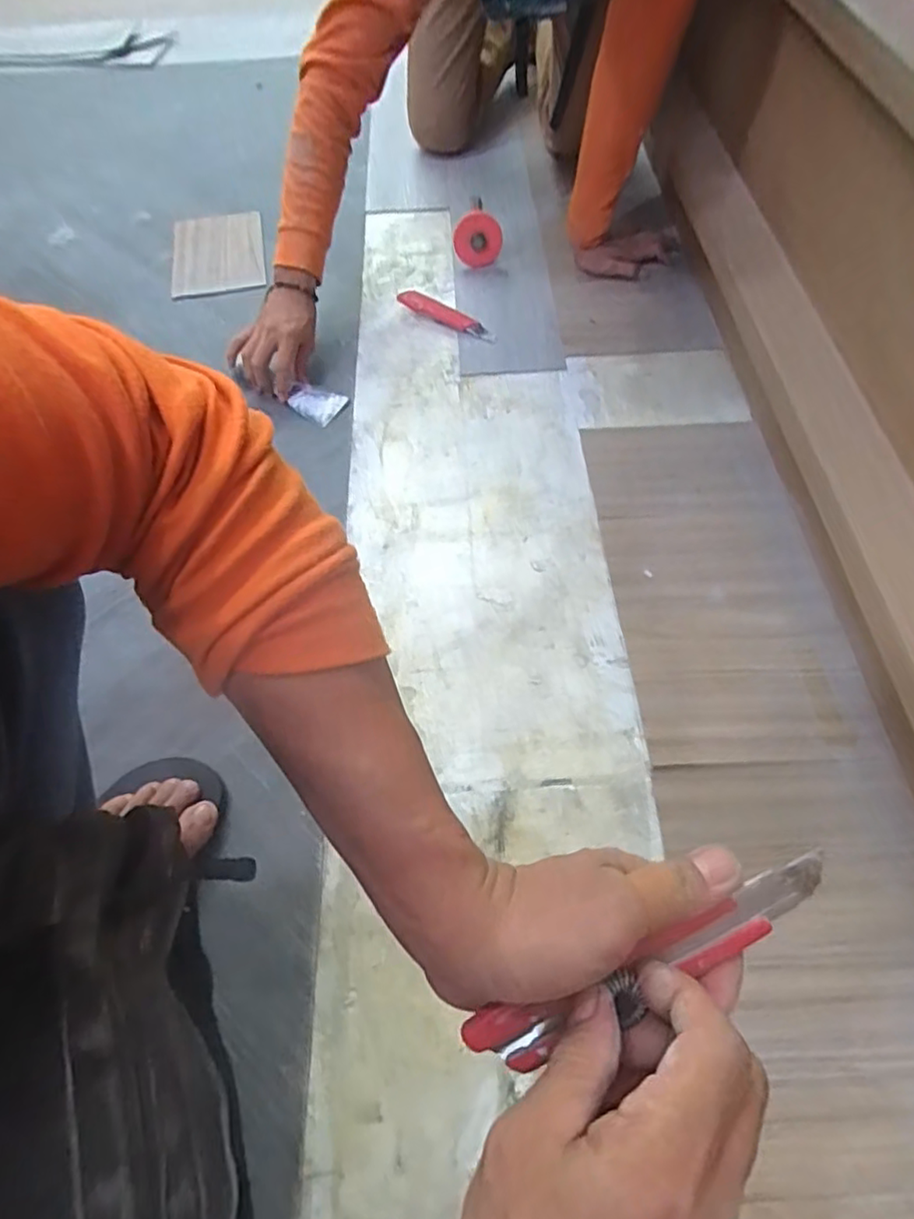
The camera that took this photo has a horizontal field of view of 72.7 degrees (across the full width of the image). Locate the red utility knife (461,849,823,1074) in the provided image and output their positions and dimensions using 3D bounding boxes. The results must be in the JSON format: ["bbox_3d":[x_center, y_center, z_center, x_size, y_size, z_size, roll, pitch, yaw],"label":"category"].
[{"bbox_3d":[0.083,0.146,0.255,0.165,0.016,0.024,-22,64,-8],"label":"red utility knife"}]

